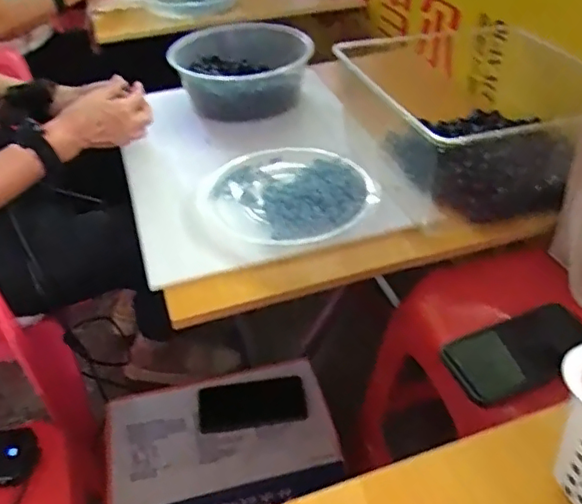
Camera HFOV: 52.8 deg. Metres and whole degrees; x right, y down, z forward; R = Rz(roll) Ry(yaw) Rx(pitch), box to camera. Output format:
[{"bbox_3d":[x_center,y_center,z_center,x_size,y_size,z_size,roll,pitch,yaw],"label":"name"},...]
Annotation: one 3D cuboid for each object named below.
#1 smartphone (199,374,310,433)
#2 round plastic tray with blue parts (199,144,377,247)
[{"bbox_3d":[-0.061,0.235,0.914,0.165,0.015,0.080,-6,40,-4],"label":"smartphone"},{"bbox_3d":[-0.007,-0.090,0.795,0.202,0.026,0.226,-25,45,-24],"label":"round plastic tray with blue parts"}]

